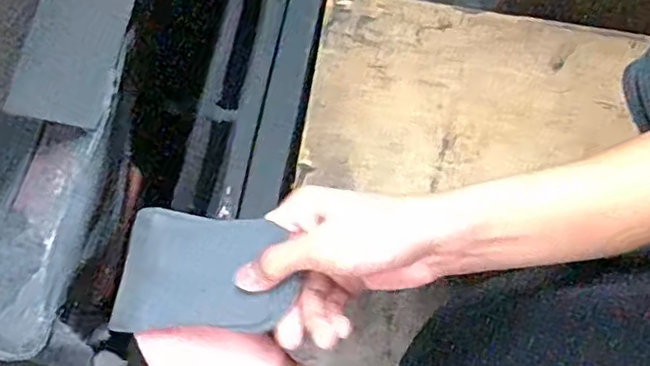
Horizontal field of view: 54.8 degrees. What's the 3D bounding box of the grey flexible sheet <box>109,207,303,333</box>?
[{"bbox_3d":[-0.085,0.064,0.444,0.135,0.019,0.086,3,64,21],"label":"grey flexible sheet"}]

